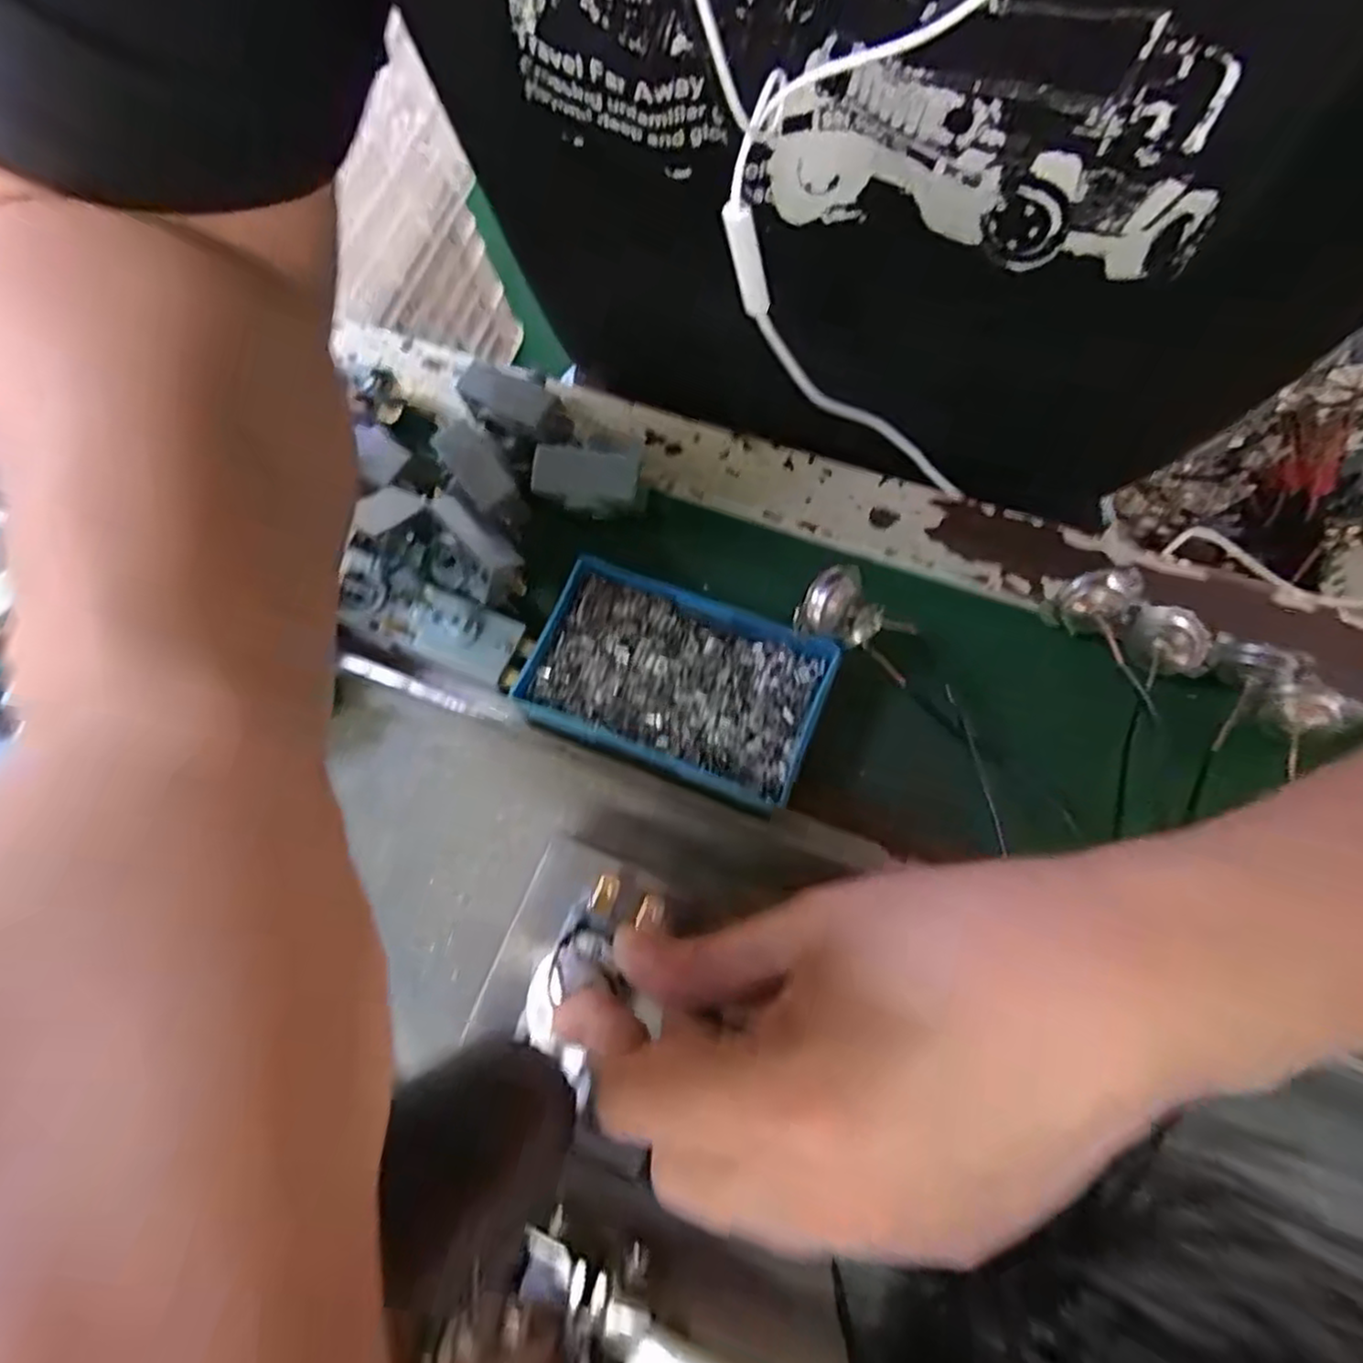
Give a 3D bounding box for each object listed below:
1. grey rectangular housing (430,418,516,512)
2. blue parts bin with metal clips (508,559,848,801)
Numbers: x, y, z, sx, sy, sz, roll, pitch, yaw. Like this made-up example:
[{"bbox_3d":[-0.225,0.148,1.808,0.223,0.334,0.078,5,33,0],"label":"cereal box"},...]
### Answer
[{"bbox_3d":[-0.093,-0.097,0.319,0.019,0.007,0.048,-37,74,-5],"label":"grey rectangular housing"},{"bbox_3d":[-0.002,0.001,0.295,0.113,0.033,0.070,19,77,11],"label":"blue parts bin with metal clips"}]

